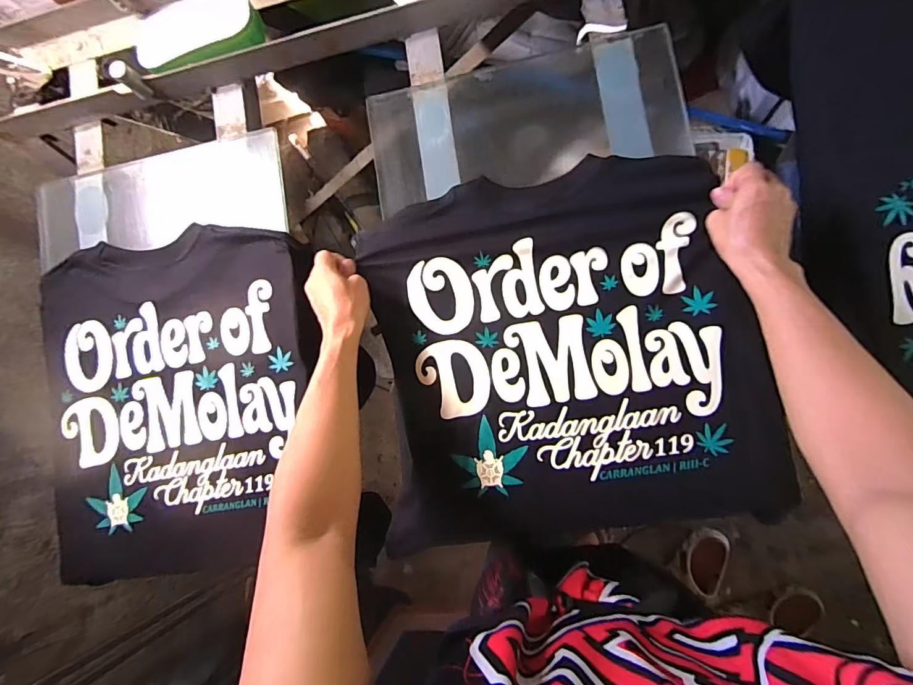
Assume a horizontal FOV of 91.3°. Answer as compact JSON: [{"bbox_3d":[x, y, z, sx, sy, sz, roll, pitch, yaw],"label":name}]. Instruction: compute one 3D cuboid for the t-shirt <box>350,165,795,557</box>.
[{"bbox_3d":[0.126,0.013,0.552,0.450,0.026,0.435,-10,85,8],"label":"t-shirt"}]

